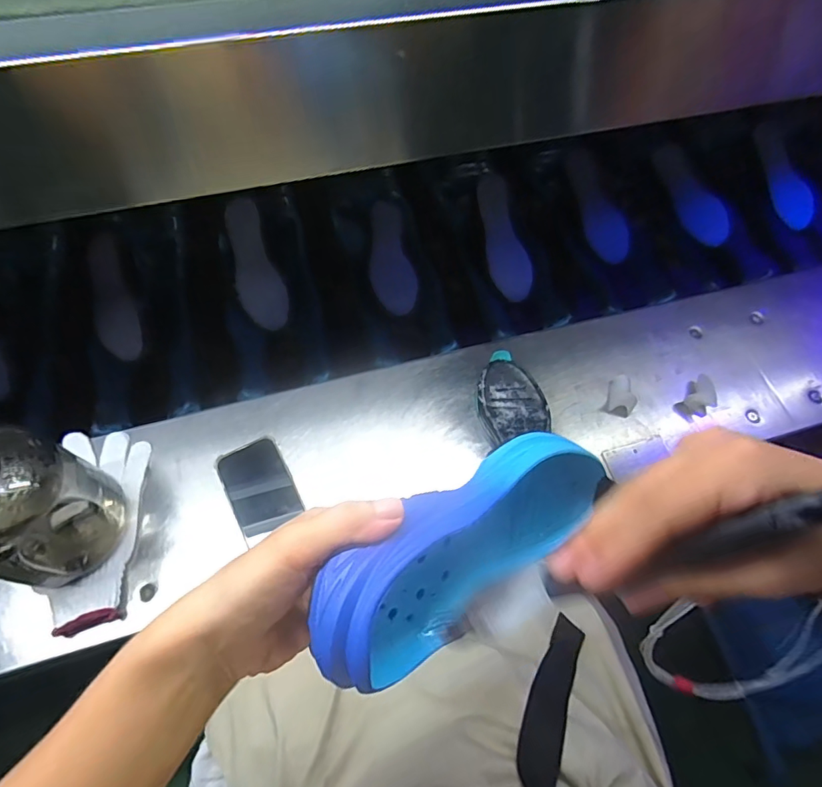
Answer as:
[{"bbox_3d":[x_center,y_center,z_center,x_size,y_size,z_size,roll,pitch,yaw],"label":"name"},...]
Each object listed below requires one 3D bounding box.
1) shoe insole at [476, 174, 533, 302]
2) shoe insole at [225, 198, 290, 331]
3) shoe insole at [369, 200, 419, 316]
[{"bbox_3d":[0.145,-0.247,0.768,0.067,0.016,0.195,-17,95,-13],"label":"shoe insole"},{"bbox_3d":[-0.234,-0.193,0.714,0.064,0.011,0.200,-17,89,-13],"label":"shoe insole"},{"bbox_3d":[-0.033,-0.211,0.728,0.067,0.011,0.201,-3,67,-21],"label":"shoe insole"}]

